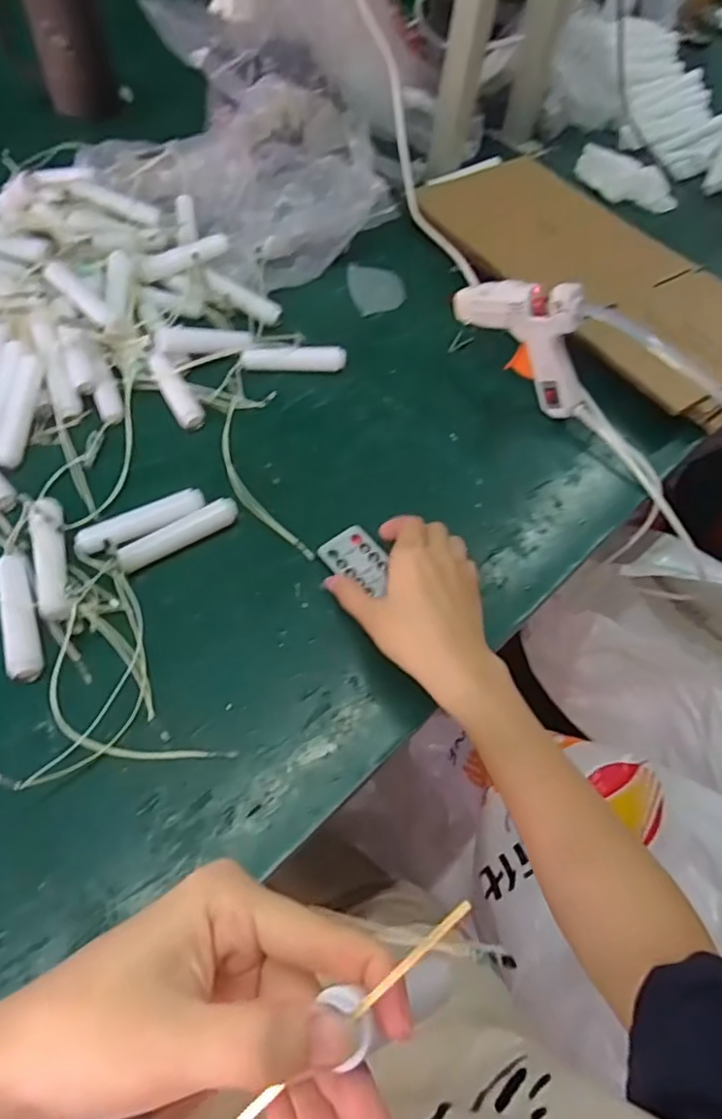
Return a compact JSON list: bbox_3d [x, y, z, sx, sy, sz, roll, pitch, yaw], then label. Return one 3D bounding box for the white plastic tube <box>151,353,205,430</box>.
[{"bbox_3d":[-0.150,-0.137,0.506,0.023,0.016,0.072,-27,64,-21],"label":"white plastic tube"}]

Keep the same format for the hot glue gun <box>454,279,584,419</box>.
[{"bbox_3d":[0.140,-0.194,0.532,0.137,0.109,0.024,41,62,18],"label":"hot glue gun"}]

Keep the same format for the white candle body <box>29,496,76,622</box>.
[{"bbox_3d":[-0.207,-0.002,0.412,0.022,0.020,0.085,-11,60,-13],"label":"white candle body"}]

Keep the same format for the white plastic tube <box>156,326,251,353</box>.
[{"bbox_3d":[-0.132,-0.187,0.529,0.084,0.015,0.015,-15,62,-34],"label":"white plastic tube"}]

